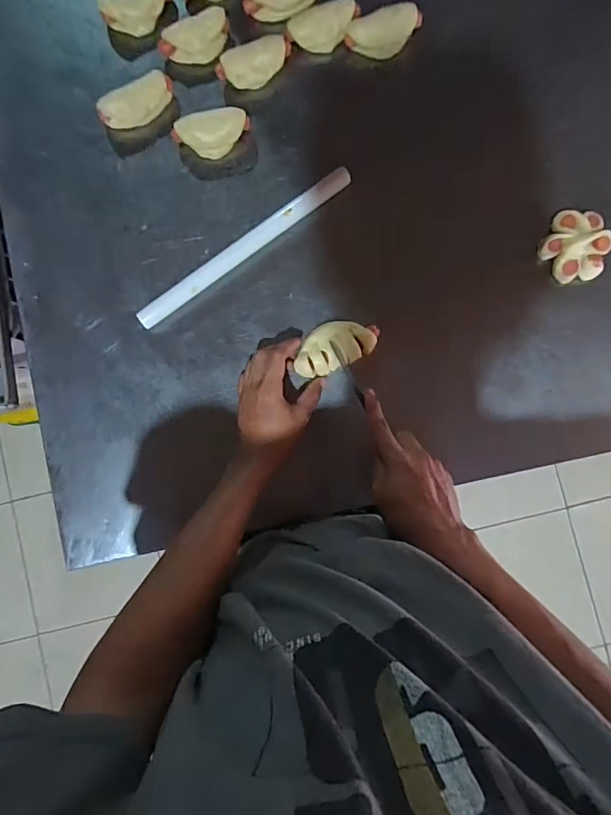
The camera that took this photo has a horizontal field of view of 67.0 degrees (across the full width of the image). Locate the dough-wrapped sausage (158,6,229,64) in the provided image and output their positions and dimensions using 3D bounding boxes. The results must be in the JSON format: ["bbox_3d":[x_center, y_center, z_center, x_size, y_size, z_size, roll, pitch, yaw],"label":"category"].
[{"bbox_3d":[-0.132,-0.445,0.555,0.085,0.030,0.040,-22,86,-1],"label":"dough-wrapped sausage"}]

